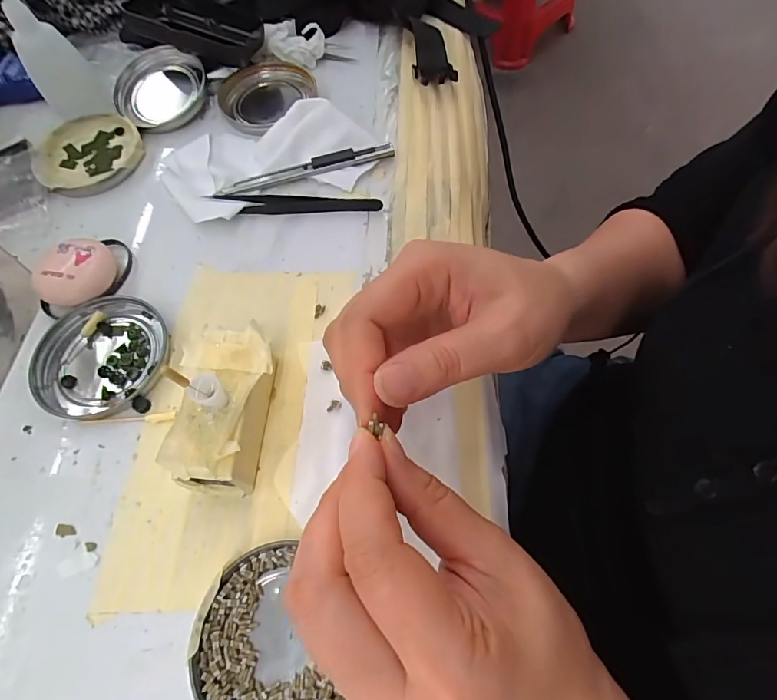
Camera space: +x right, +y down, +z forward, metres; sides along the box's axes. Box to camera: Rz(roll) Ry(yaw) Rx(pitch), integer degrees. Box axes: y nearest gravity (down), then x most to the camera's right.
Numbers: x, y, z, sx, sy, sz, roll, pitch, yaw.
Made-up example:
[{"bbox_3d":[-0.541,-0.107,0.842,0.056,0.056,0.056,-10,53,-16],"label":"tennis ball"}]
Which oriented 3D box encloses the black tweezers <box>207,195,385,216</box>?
[{"bbox_3d":[-0.067,-0.103,0.315,0.124,0.006,0.016,4,65,5],"label":"black tweezers"}]

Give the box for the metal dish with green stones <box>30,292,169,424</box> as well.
[{"bbox_3d":[-0.176,0.004,0.272,0.077,0.008,0.075,-2,64,3],"label":"metal dish with green stones"}]

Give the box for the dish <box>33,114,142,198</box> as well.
[{"bbox_3d":[-0.231,-0.152,0.349,0.077,0.012,0.076,-29,66,-10],"label":"dish"}]

